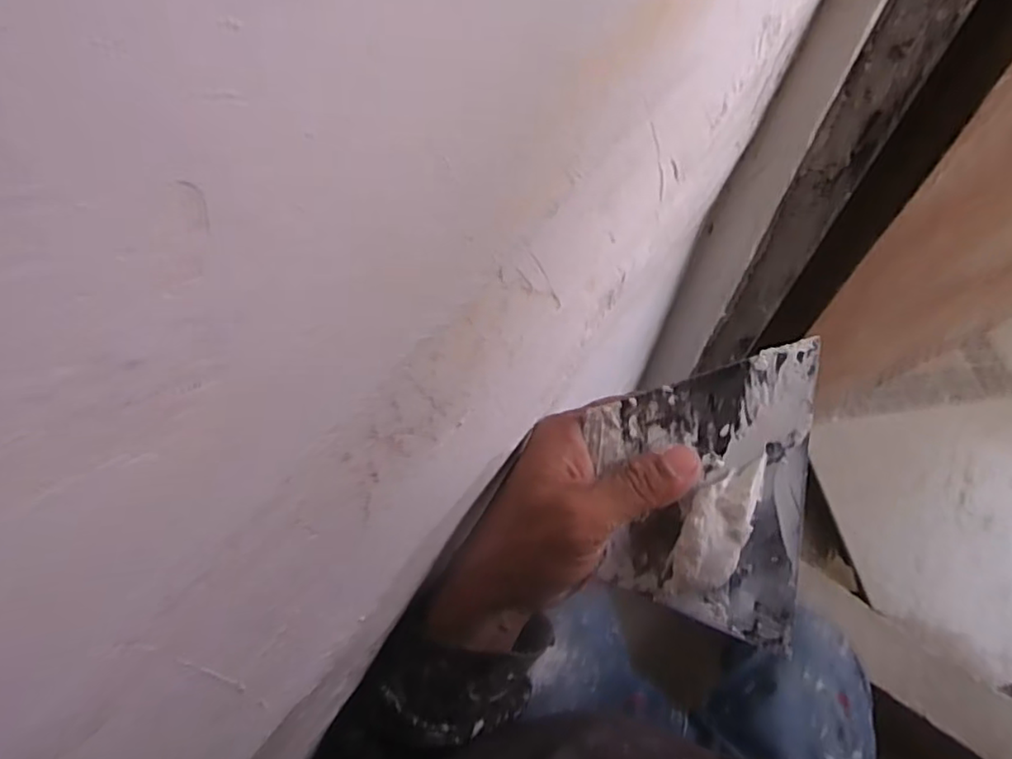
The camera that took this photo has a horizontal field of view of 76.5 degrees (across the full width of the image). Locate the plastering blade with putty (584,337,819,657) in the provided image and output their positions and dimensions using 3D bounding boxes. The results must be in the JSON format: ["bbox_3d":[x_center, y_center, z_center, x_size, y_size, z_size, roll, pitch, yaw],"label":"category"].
[{"bbox_3d":[0.087,0.054,0.289,0.094,0.016,0.134,3,98,7],"label":"plastering blade with putty"}]

